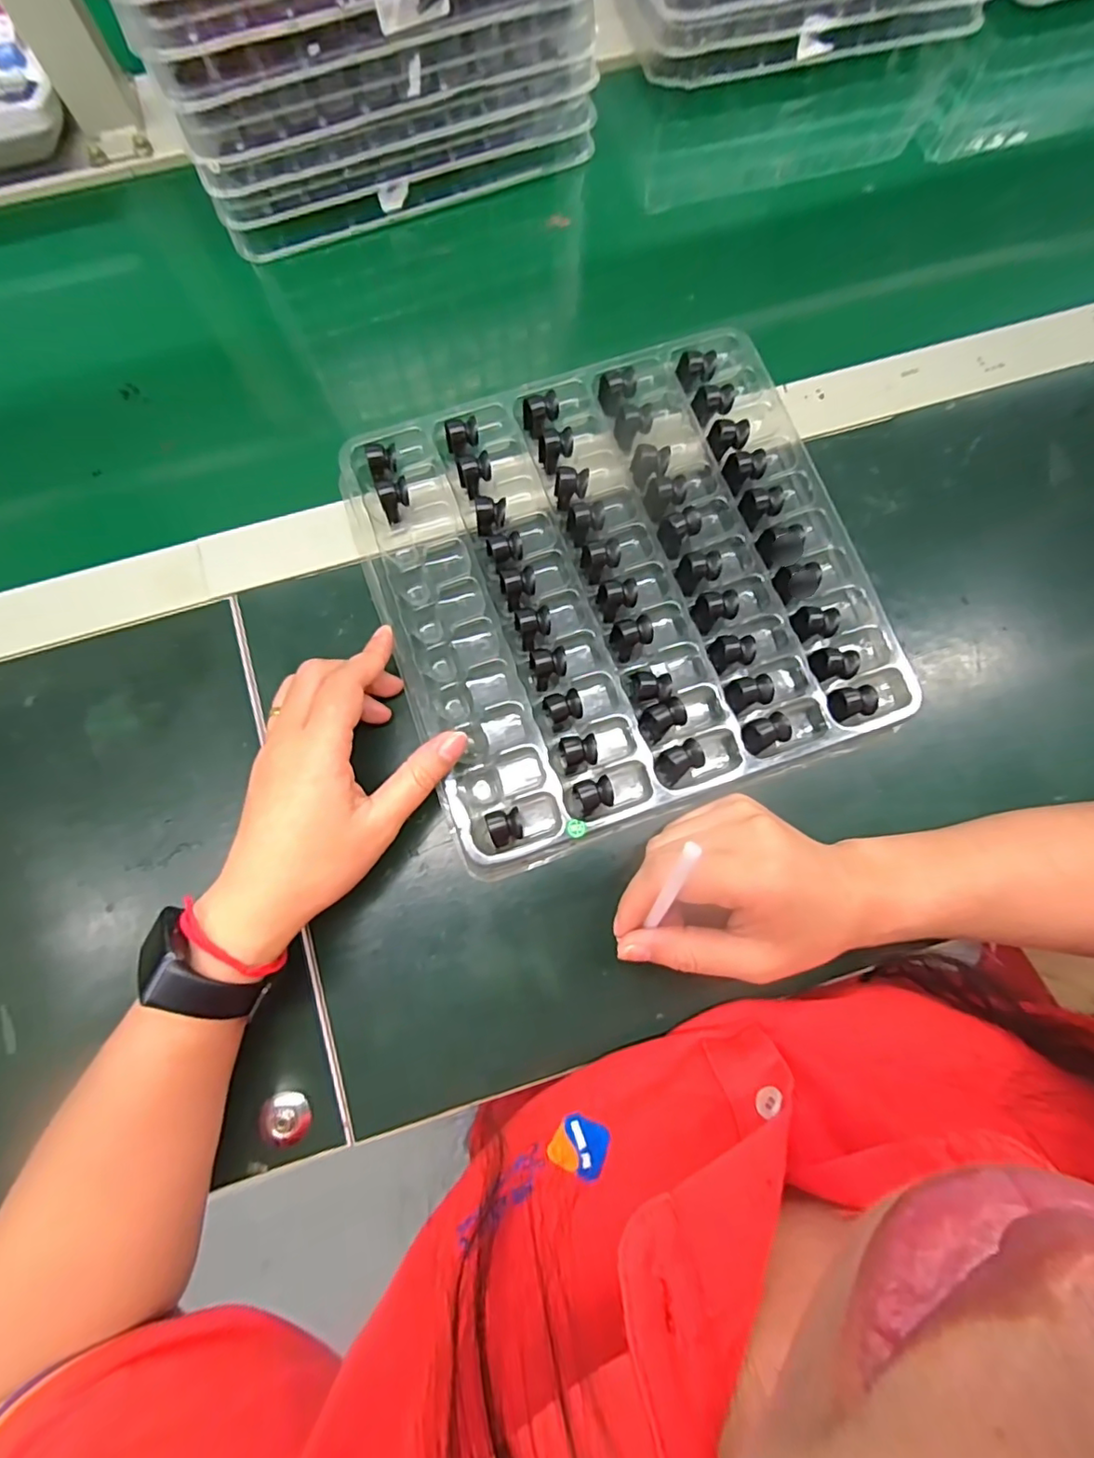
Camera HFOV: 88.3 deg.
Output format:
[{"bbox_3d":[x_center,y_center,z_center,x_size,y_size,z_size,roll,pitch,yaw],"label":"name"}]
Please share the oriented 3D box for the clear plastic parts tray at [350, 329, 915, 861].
[{"bbox_3d":[0.040,-0.081,0.317,0.256,0.031,0.252,-20,80,-4],"label":"clear plastic parts tray"}]

